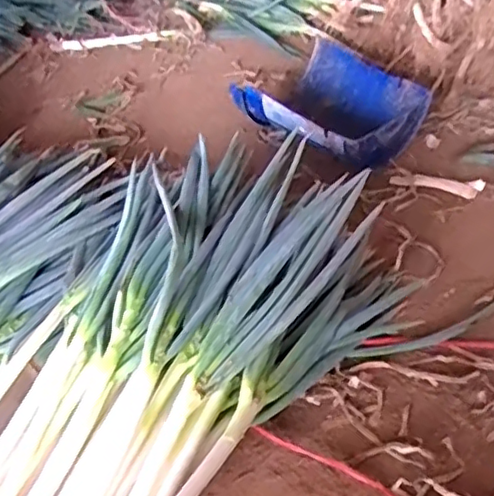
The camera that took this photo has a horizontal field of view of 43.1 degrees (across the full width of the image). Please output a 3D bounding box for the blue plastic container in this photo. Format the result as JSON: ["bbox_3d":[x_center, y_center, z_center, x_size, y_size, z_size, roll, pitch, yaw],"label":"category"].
[{"bbox_3d":[0.200,-0.333,1.520,0.366,0.144,0.391,-34,48,-30],"label":"blue plastic container"}]

